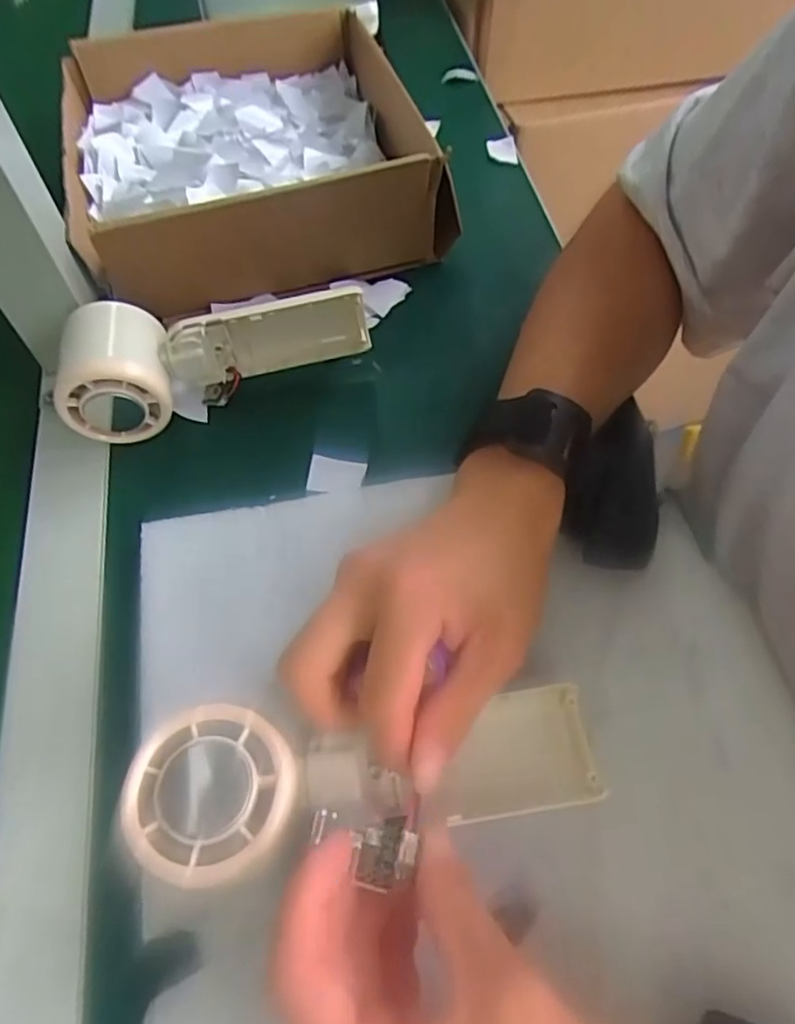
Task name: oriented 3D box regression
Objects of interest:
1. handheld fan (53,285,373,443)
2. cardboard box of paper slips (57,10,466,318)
[{"bbox_3d":[-0.099,-0.091,0.350,0.166,0.061,0.062,-14,59,-7],"label":"handheld fan"},{"bbox_3d":[-0.105,-0.252,0.439,0.226,0.084,0.233,-16,64,-10],"label":"cardboard box of paper slips"}]

